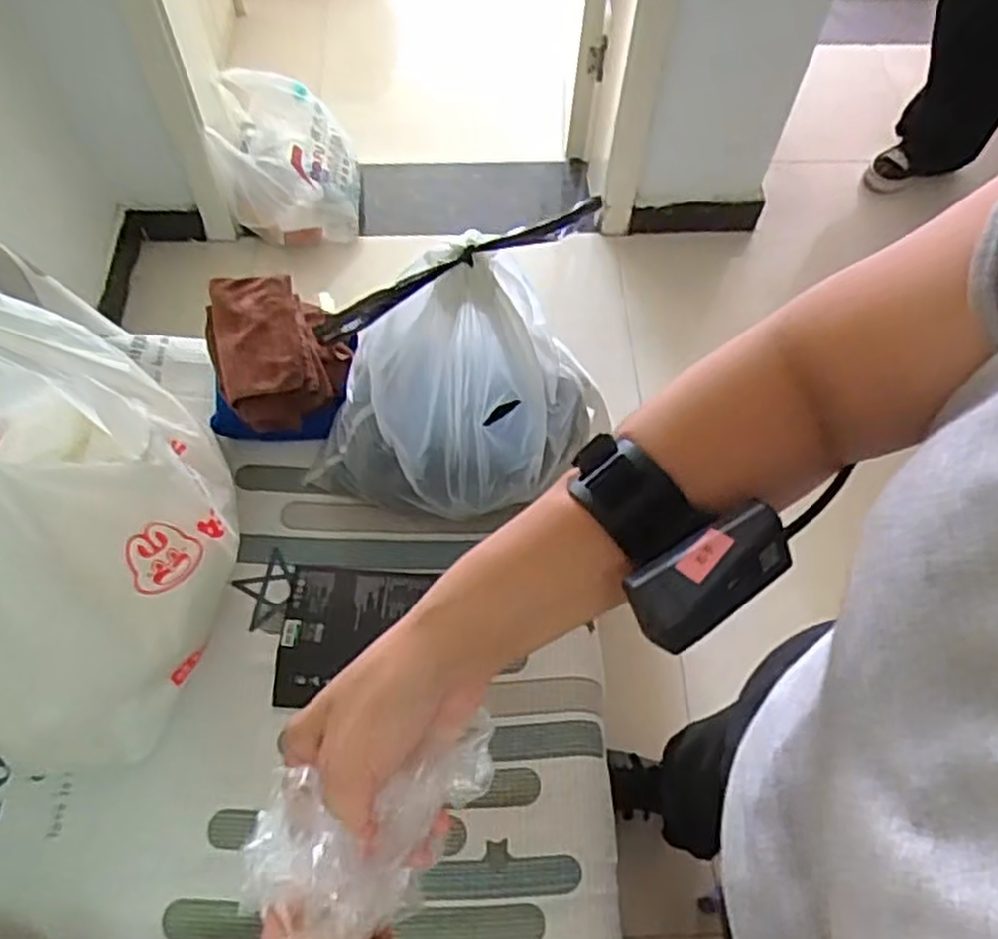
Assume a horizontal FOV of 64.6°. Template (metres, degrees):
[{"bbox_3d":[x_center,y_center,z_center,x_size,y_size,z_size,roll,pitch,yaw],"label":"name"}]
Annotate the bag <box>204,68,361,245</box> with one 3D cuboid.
[{"bbox_3d":[-0.429,-0.644,1.631,0.250,0.250,0.247,-2,60,-3],"label":"bag"}]

